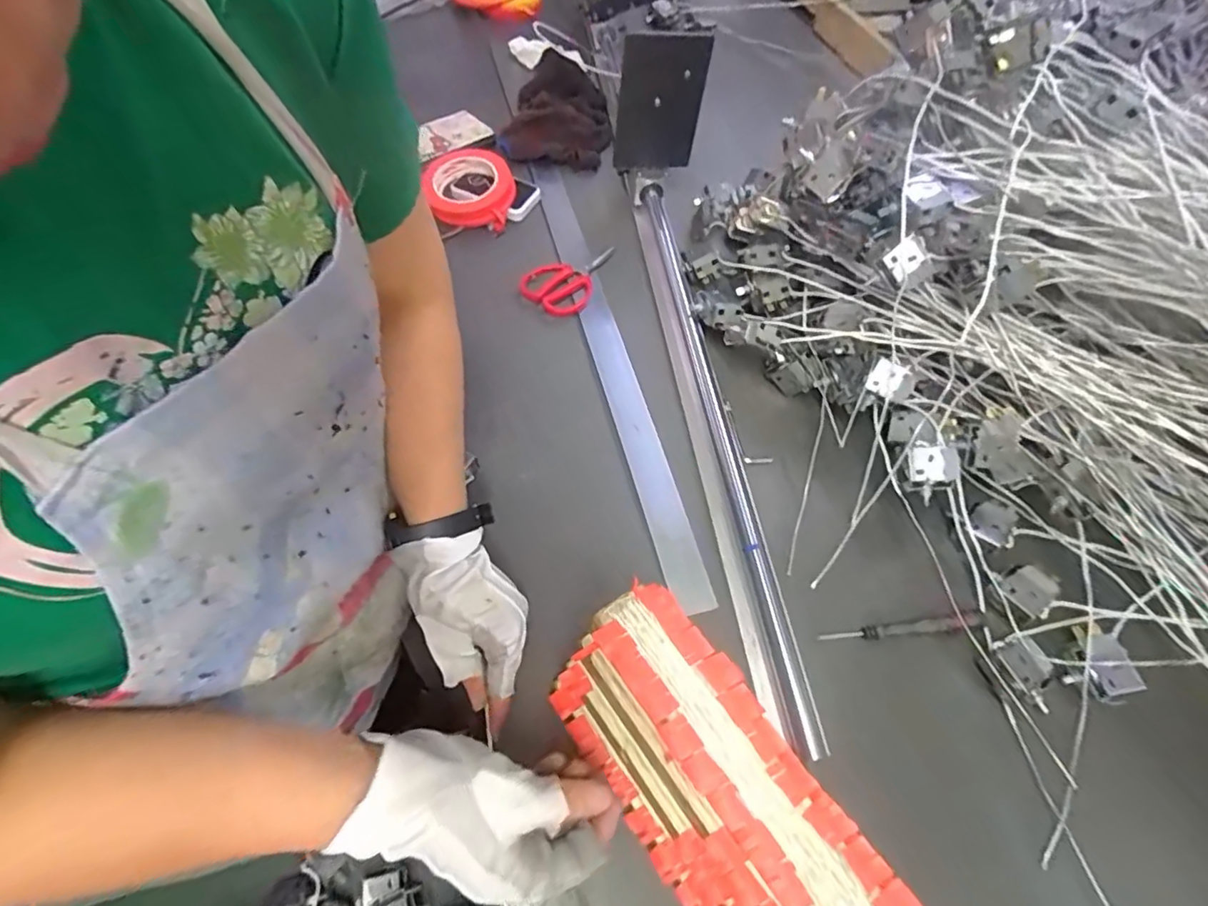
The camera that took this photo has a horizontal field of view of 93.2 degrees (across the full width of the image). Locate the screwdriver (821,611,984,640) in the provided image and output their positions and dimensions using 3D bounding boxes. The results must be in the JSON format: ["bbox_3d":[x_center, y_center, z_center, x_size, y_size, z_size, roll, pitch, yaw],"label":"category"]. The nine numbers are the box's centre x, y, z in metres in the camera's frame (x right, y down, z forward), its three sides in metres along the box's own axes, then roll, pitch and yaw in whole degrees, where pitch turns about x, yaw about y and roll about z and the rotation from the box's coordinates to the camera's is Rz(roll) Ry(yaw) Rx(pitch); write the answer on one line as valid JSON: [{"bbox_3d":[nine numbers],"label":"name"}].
[{"bbox_3d":[0.253,0.147,0.481,0.133,0.020,0.013,-4,58,-7],"label":"screwdriver"}]

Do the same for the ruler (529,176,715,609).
[{"bbox_3d":[-0.001,-0.131,0.640,0.041,0.008,0.633,-12,59,-11],"label":"ruler"}]

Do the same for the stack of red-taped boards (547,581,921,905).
[{"bbox_3d":[0.063,0.213,0.348,0.058,0.141,0.239,-12,55,-47],"label":"stack of red-taped boards"}]

